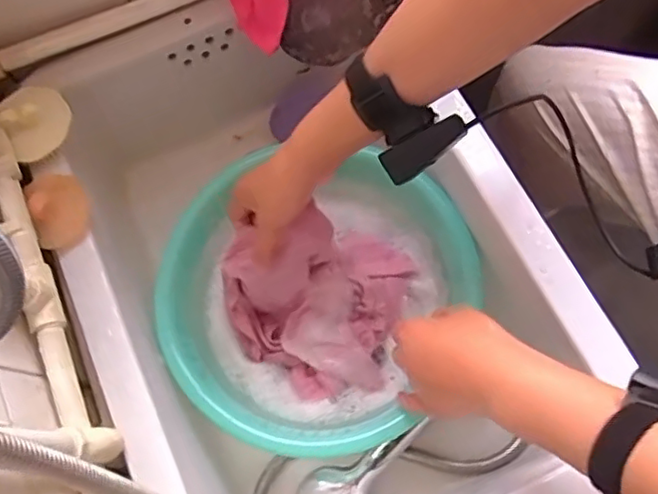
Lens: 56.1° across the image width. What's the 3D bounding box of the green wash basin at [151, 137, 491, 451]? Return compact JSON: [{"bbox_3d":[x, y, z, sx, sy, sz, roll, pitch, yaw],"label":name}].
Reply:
[{"bbox_3d":[-0.017,0.049,0.638,0.286,0.099,0.299,-2,71,4],"label":"green wash basin"}]

